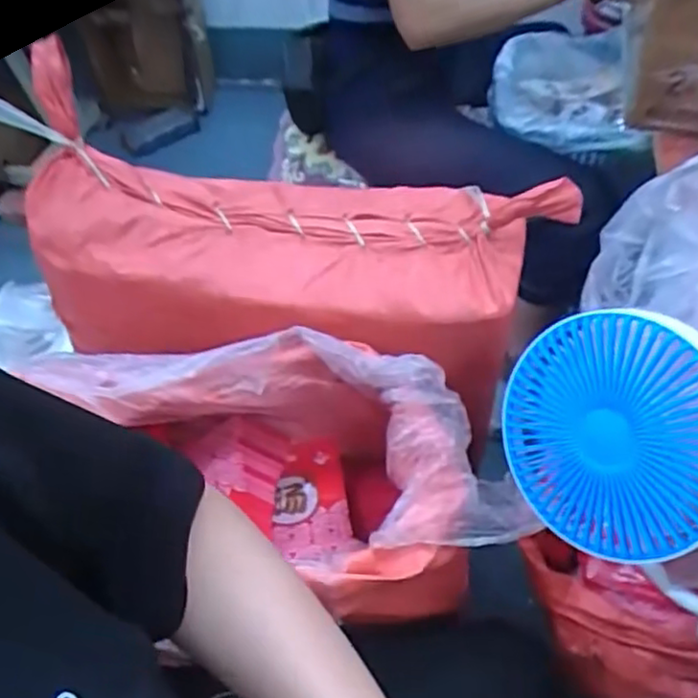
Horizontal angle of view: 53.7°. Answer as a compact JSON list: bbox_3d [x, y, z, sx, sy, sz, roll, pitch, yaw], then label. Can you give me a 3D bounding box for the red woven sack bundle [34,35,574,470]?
[{"bbox_3d":[-0.050,-0.077,0.677,0.494,0.190,0.192,-3,47,1],"label":"red woven sack bundle"}]

